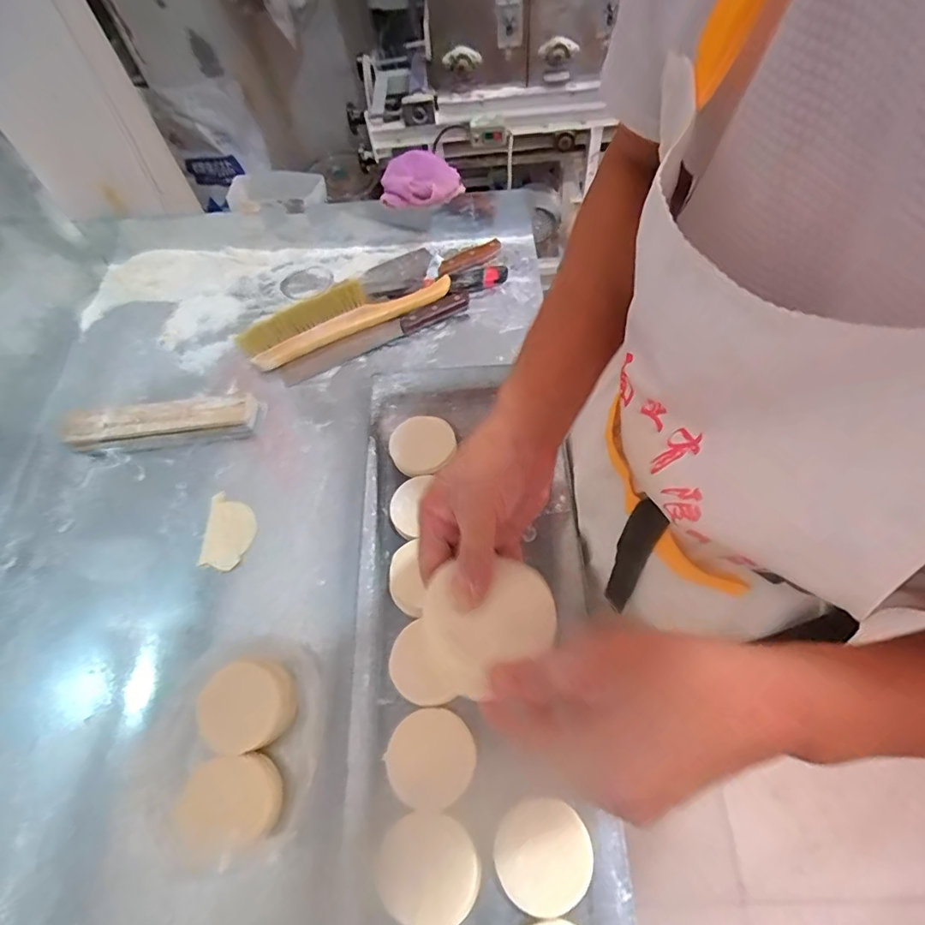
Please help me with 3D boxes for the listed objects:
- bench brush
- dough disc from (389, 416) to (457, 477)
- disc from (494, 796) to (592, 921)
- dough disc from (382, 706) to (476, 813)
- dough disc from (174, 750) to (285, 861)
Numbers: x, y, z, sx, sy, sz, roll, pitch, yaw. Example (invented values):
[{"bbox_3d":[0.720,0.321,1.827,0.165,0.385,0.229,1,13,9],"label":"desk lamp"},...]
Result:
[{"bbox_3d":[-0.198,-0.261,0.852,0.353,0.035,0.139,-20,62,-7],"label":"bench brush"},{"bbox_3d":[-0.057,-0.024,0.692,0.083,0.020,0.093,31,67,19],"label":"dough disc"},{"bbox_3d":[0.073,0.353,0.454,0.084,0.015,0.079,-2,60,3],"label":"disc"},{"bbox_3d":[-0.032,0.292,0.500,0.084,0.008,0.083,-2,60,3],"label":"dough disc"},{"bbox_3d":[-0.234,0.340,0.498,0.103,0.022,0.080,-18,61,-7],"label":"dough disc"}]

